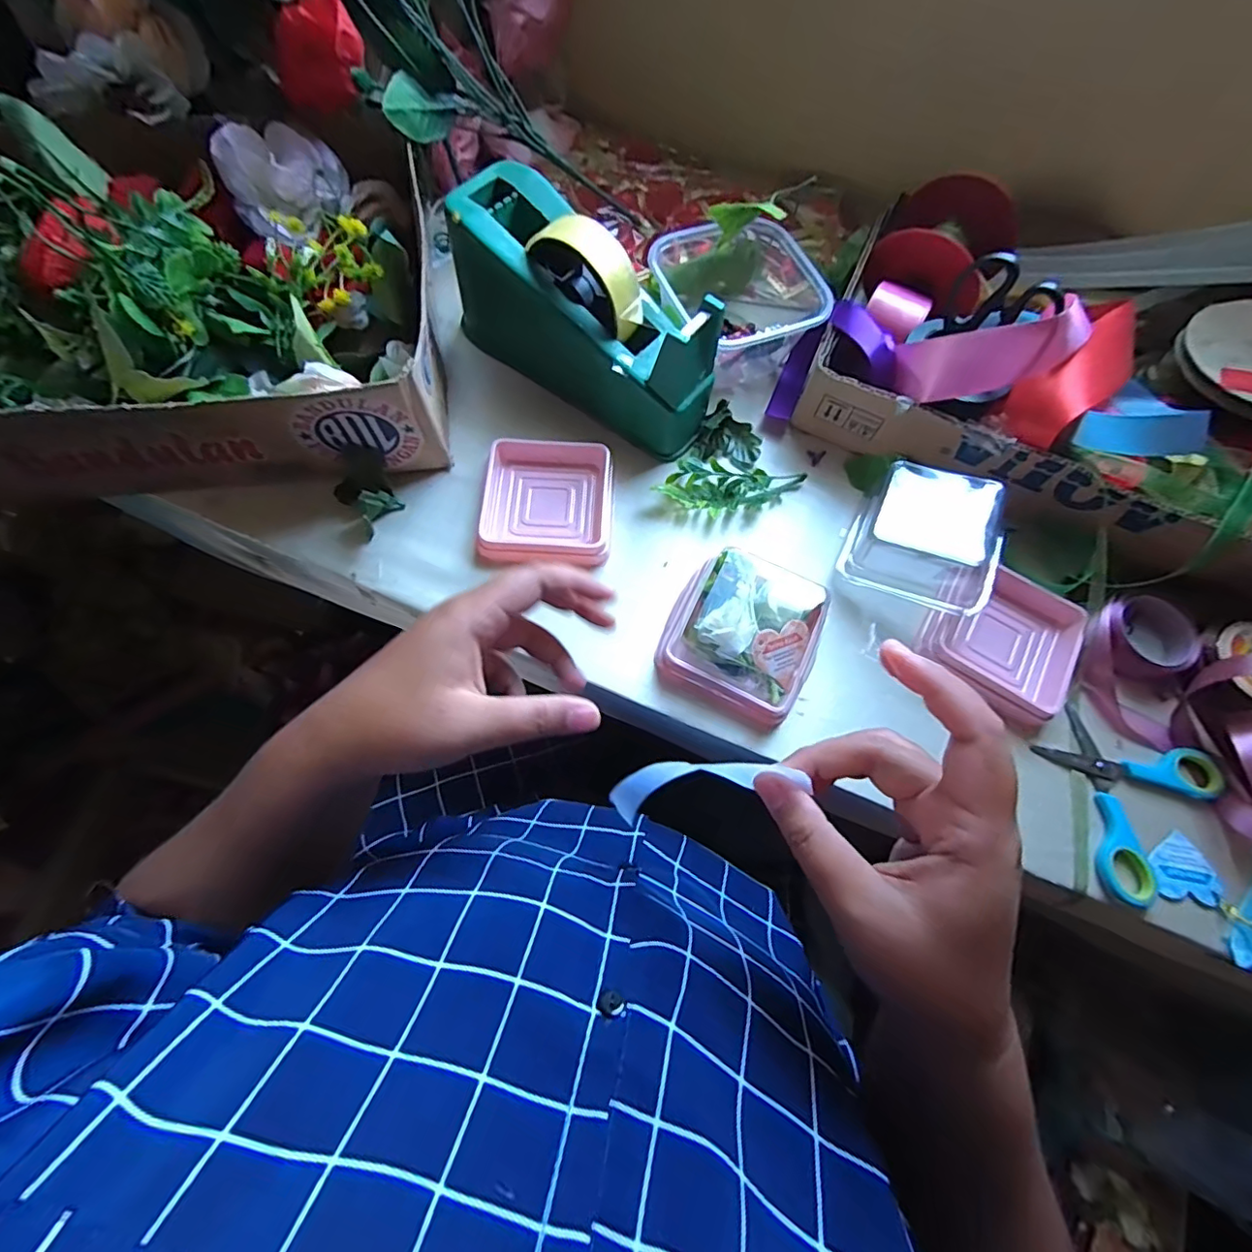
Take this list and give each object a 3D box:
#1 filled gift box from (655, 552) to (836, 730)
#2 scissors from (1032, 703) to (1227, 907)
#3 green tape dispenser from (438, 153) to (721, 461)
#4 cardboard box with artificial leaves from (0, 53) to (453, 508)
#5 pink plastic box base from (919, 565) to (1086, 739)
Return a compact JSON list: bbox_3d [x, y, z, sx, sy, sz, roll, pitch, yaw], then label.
[{"bbox_3d":[0.077,0.004,0.358,0.092,0.045,0.094,28,71,8],"label":"filled gift box"},{"bbox_3d":[0.316,0.100,0.354,0.118,0.009,0.094,-40,76,-15],"label":"scissors"},{"bbox_3d":[-0.027,-0.225,0.398,0.204,0.102,0.071,37,73,11],"label":"green tape dispenser"},{"bbox_3d":[-0.322,-0.220,0.375,0.376,0.111,0.239,-5,70,-4],"label":"cardboard box with artificial leaves"},{"bbox_3d":[0.258,0.006,0.377,0.092,0.016,0.096,35,72,10],"label":"pink plastic box base"}]

